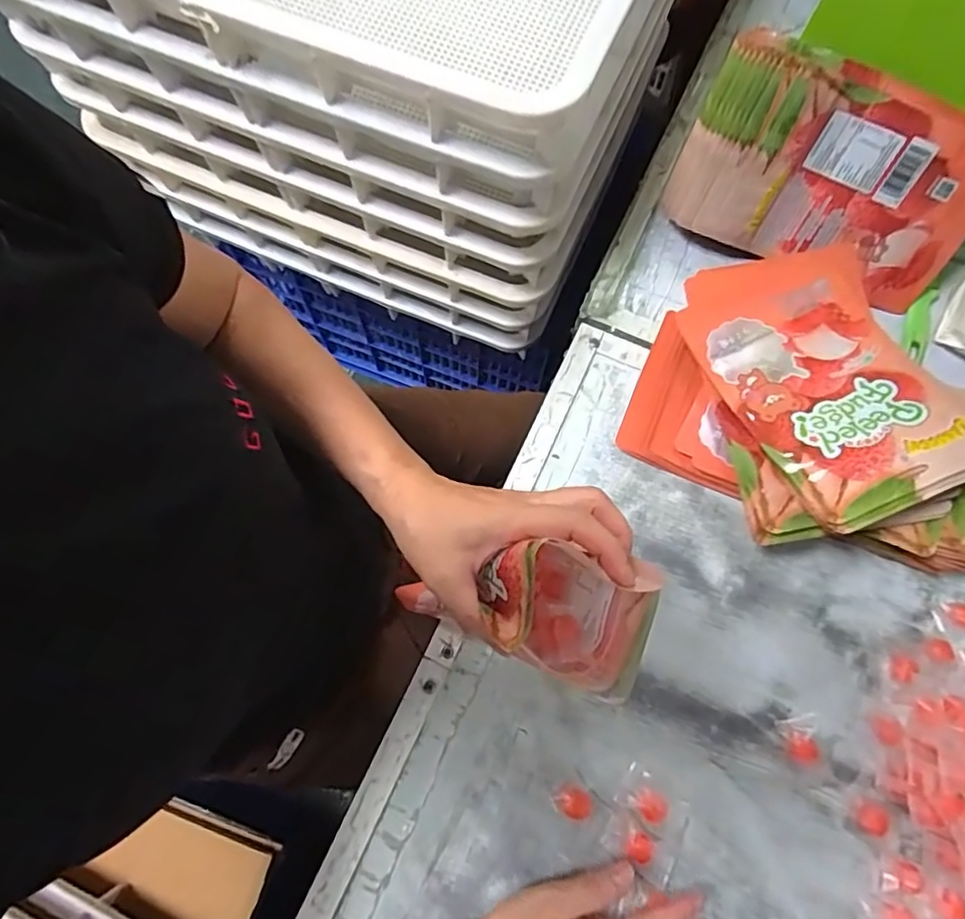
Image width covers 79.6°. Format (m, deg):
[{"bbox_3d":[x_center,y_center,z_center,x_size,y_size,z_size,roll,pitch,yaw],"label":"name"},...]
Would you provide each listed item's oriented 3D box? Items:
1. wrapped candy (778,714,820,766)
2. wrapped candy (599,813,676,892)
[{"bbox_3d":[0.258,0.228,0.473,0.026,0.013,0.037,7,72,2],"label":"wrapped candy"},{"bbox_3d":[0.120,0.299,0.443,0.053,0.017,0.029,34,75,10],"label":"wrapped candy"}]

